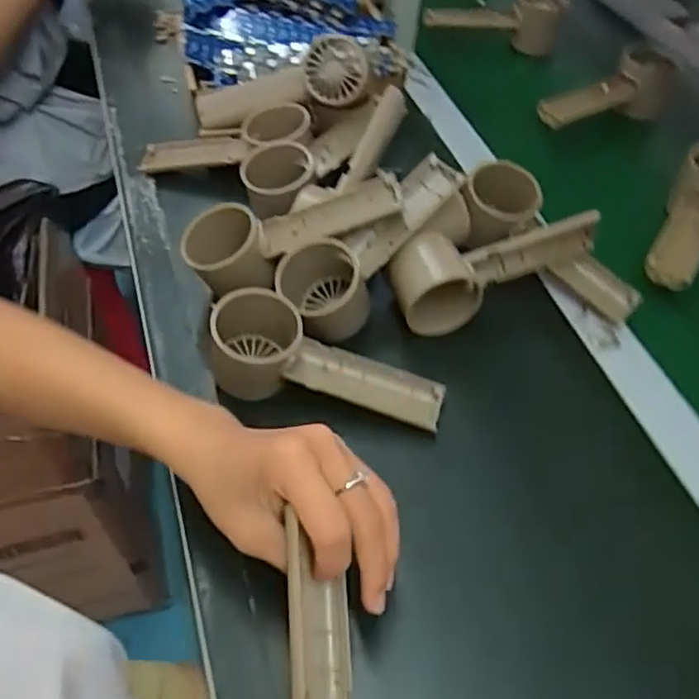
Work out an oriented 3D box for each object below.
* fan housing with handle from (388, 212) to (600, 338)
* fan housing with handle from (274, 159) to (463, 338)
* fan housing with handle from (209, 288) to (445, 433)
[{"bbox_3d":[0.103,-0.062,0.490,0.157,0.062,0.055,-23,55,-19],"label":"fan housing with handle"},{"bbox_3d":[0.018,-0.075,0.473,0.159,0.059,0.060,-45,62,-9],"label":"fan housing with handle"},{"bbox_3d":[-0.016,0.008,0.432,0.158,0.059,0.058,9,51,7],"label":"fan housing with handle"}]

